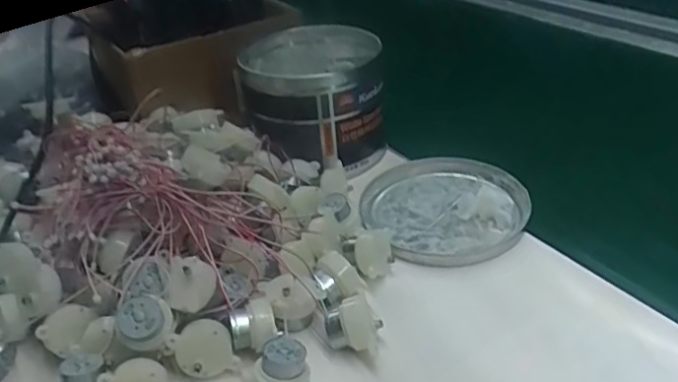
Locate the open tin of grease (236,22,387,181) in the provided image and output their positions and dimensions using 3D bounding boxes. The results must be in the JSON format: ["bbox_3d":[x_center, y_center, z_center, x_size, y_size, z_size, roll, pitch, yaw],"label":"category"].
[{"bbox_3d":[-0.023,-0.083,0.552,0.128,0.101,0.143,-8,32,-6],"label":"open tin of grease"}]

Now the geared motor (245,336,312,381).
[{"bbox_3d":[-0.034,0.102,0.330,0.035,0.031,0.029,-11,32,-11],"label":"geared motor"}]

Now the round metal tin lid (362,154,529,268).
[{"bbox_3d":[0.083,0.012,0.470,0.127,0.018,0.130,-3,32,2],"label":"round metal tin lid"}]

